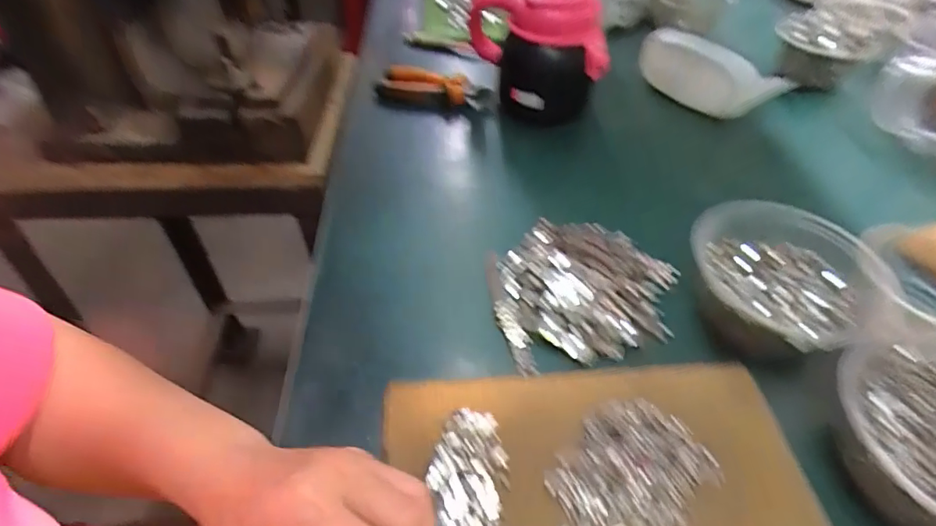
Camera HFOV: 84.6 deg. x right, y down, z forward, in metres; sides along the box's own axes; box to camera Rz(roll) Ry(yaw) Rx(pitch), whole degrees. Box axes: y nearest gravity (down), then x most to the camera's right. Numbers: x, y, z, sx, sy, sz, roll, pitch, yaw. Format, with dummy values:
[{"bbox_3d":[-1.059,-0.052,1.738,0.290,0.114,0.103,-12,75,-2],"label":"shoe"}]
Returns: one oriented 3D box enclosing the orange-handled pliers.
[{"bbox_3d":[-0.042,-0.229,0.660,0.154,0.022,0.059,21,50,19],"label":"orange-handled pliers"}]

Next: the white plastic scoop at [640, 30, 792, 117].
[{"bbox_3d":[0.309,-0.233,0.649,0.182,0.077,0.051,25,48,5],"label":"white plastic scoop"}]

